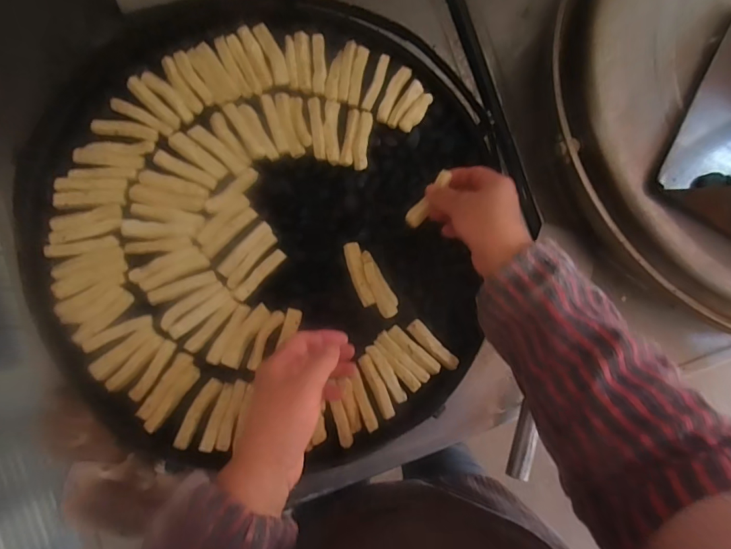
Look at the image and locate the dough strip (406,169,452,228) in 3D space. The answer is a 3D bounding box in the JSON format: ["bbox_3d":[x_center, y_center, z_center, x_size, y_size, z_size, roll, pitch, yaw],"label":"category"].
[{"bbox_3d":[0.069,-0.083,0.468,0.016,0.009,0.072,34,88,0],"label":"dough strip"}]

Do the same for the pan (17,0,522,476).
[{"bbox_3d":[-0.115,-0.068,0.501,0.506,0.030,0.521,0,85,-4],"label":"pan"}]

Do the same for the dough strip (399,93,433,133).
[{"bbox_3d":[0.064,-0.200,0.539,0.018,0.011,0.057,40,84,1],"label":"dough strip"}]

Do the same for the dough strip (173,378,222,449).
[{"bbox_3d":[-0.180,0.148,0.461,0.019,0.009,0.075,29,84,-1],"label":"dough strip"}]

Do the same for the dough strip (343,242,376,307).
[{"bbox_3d":[-0.008,0.000,0.504,0.018,0.024,0.075,-16,86,-5],"label":"dough strip"}]

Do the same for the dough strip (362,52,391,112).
[{"bbox_3d":[0.014,-0.235,0.529,0.014,0.008,0.071,21,84,-1],"label":"dough strip"}]

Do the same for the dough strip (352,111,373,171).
[{"bbox_3d":[-0.004,-0.163,0.522,0.020,0.018,0.072,7,85,-3],"label":"dough strip"}]

